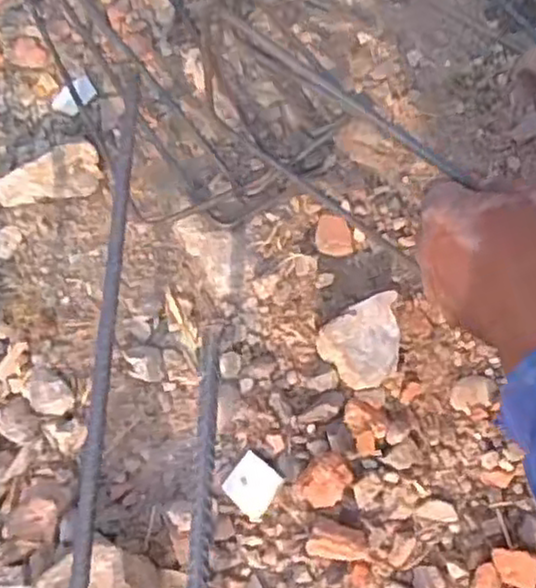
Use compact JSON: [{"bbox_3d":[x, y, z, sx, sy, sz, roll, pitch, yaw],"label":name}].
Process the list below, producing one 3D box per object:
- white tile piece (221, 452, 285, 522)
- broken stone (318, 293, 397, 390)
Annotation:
[{"bbox_3d":[-0.011,0.138,0.533,0.036,0.013,0.037,35,75,14],"label":"white tile piece"},{"bbox_3d":[0.079,0.036,0.561,0.074,0.028,0.056,-42,73,-12],"label":"broken stone"}]

